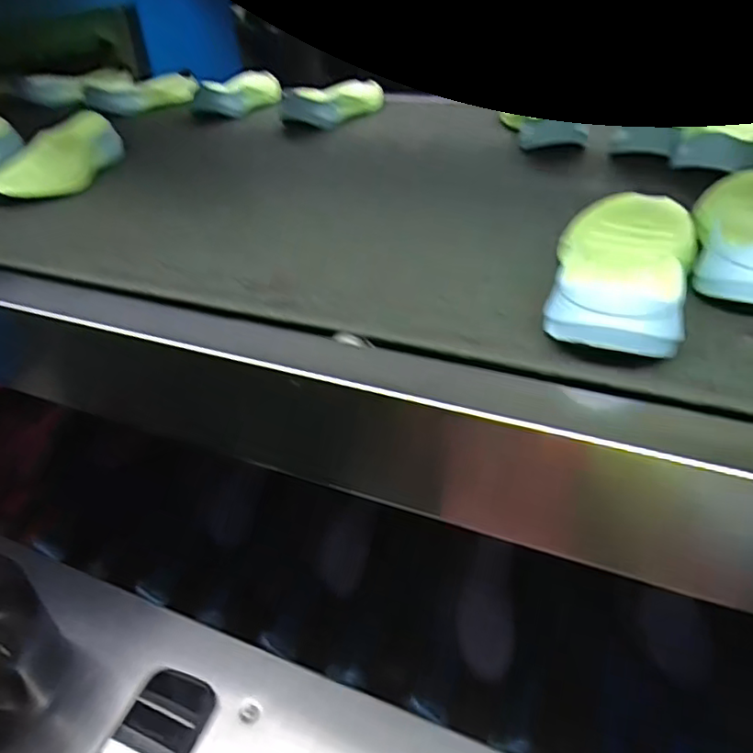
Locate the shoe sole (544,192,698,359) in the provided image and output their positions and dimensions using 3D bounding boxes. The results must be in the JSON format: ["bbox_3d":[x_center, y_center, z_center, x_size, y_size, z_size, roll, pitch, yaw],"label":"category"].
[{"bbox_3d":[0.181,-0.091,0.423,0.090,0.035,0.228,14,44,22],"label":"shoe sole"}]

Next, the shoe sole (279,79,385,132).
[{"bbox_3d":[-0.047,-0.445,0.924,0.104,0.044,0.233,17,45,25],"label":"shoe sole"}]

